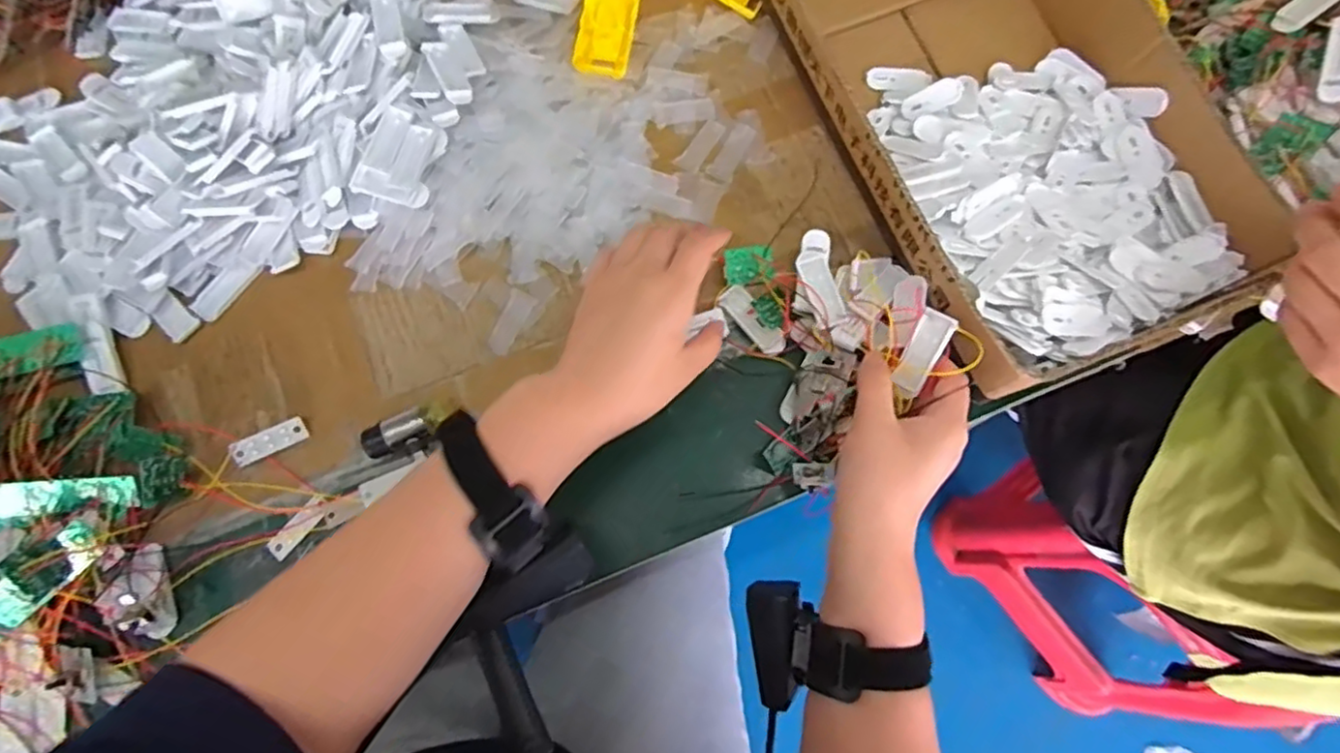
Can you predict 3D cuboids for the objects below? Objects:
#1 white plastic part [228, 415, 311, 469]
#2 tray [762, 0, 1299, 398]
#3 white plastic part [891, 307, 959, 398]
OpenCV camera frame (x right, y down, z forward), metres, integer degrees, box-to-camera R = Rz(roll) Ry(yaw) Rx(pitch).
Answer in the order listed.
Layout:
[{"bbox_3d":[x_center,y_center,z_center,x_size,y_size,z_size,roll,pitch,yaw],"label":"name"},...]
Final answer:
[{"bbox_3d":[-0.275,0.045,0.447,0.046,0.004,0.017,-30,118,-20],"label":"white plastic part"},{"bbox_3d":[0.231,-0.208,0.480,0.239,0.075,0.416,-19,75,-5],"label":"tray"},{"bbox_3d":[0.159,-0.014,0.407,0.020,0.008,0.053,25,101,7],"label":"white plastic part"}]

